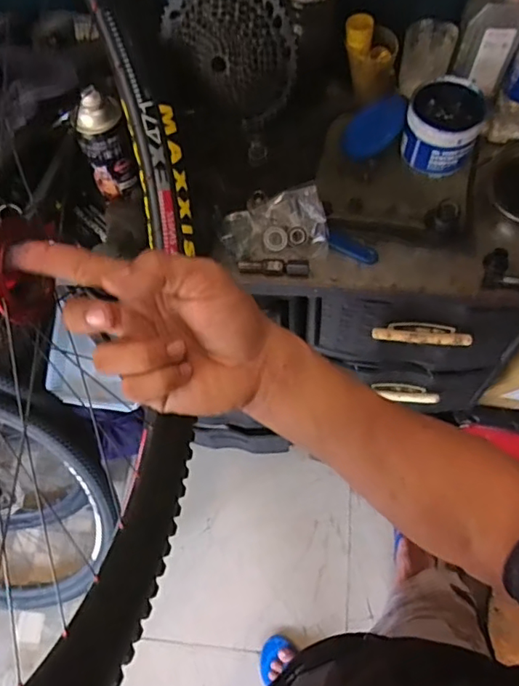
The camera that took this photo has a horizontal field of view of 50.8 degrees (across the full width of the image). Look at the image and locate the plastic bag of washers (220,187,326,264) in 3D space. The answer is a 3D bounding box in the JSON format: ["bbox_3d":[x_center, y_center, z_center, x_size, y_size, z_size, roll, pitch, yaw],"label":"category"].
[{"bbox_3d":[0.018,-0.161,0.742,0.143,0.038,0.092,-8,64,0],"label":"plastic bag of washers"}]

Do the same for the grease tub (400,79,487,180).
[{"bbox_3d":[0.257,-0.306,0.767,0.099,0.074,0.107,19,67,13],"label":"grease tub"}]

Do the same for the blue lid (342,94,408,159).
[{"bbox_3d":[0.171,-0.320,0.806,0.124,0.011,0.100,-48,42,-7],"label":"blue lid"}]

